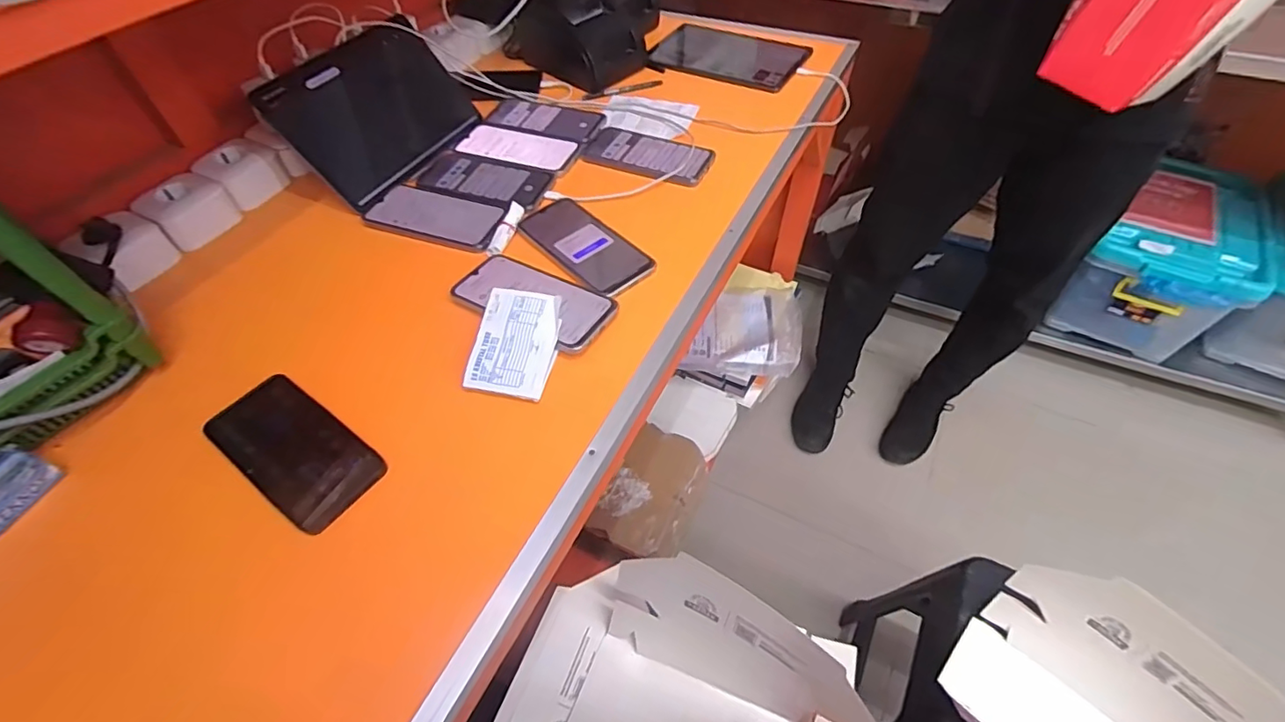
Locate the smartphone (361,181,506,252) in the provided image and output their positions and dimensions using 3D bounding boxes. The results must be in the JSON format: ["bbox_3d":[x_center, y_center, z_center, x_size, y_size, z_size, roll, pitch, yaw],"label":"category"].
[{"bbox_3d":[-0.253,-0.178,0.664,0.167,0.015,0.070,14,53,12],"label":"smartphone"}]

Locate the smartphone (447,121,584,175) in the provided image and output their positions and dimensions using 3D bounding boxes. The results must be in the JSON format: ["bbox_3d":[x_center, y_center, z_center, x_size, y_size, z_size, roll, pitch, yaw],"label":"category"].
[{"bbox_3d":[-0.175,-0.303,0.763,0.176,0.010,0.077,16,53,14],"label":"smartphone"}]

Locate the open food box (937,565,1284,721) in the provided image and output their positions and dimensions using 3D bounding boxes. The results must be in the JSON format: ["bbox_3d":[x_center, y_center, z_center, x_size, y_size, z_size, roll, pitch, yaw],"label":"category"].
[{"bbox_3d":[0.498,0.381,0.550,0.186,0.168,0.300,-36,59,-24],"label":"open food box"}]

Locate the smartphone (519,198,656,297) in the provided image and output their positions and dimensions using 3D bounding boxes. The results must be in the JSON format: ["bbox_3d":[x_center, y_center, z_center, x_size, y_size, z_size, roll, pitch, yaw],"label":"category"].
[{"bbox_3d":[-0.070,-0.138,0.633,0.080,0.005,0.176,-36,59,-24],"label":"smartphone"}]

